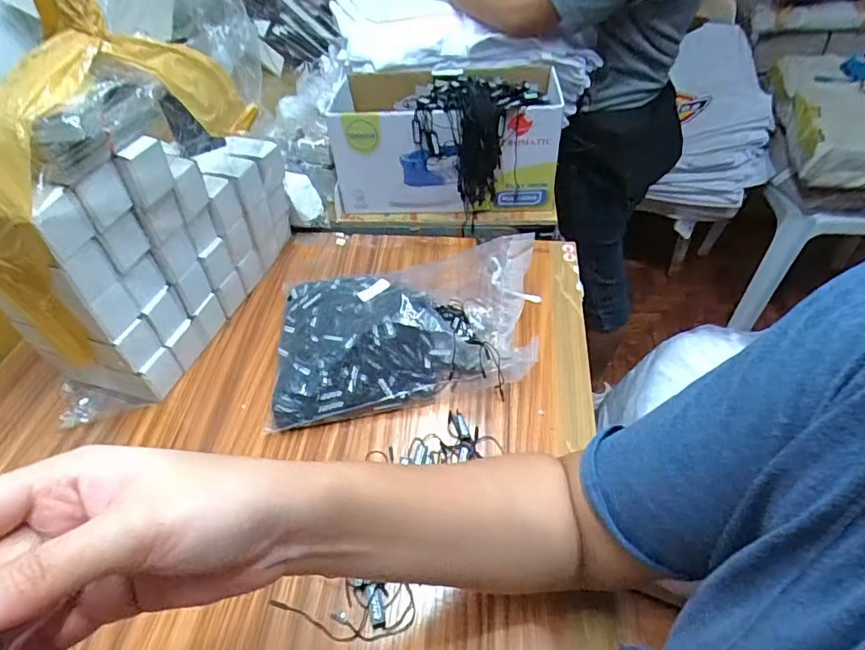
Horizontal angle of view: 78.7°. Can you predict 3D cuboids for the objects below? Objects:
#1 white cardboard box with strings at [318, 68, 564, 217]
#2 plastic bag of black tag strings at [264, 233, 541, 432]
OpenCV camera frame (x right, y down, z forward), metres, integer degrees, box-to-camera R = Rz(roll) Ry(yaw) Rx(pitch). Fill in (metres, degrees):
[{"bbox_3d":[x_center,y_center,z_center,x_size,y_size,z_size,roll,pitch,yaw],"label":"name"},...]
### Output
[{"bbox_3d":[0.022,-0.240,0.685,0.266,0.159,0.158,4,46,8],"label":"white cardboard box with strings"},{"bbox_3d":[-0.020,-0.002,0.522,0.268,0.073,0.166,-7,46,-4],"label":"plastic bag of black tag strings"}]

